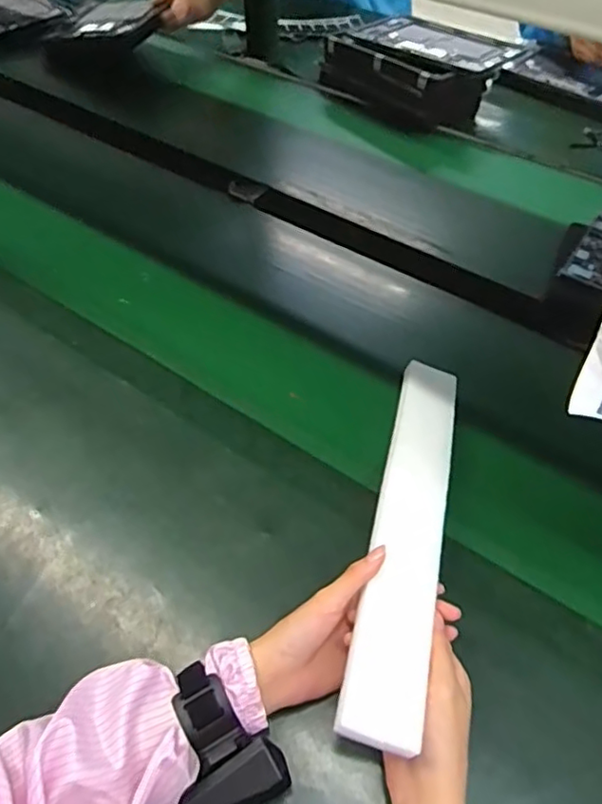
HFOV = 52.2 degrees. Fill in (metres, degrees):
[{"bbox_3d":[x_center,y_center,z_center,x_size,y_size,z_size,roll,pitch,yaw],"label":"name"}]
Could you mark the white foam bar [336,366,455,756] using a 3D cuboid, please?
[{"bbox_3d":[0.095,0.091,0.527,0.054,0.012,0.385,15,43,6],"label":"white foam bar"}]

